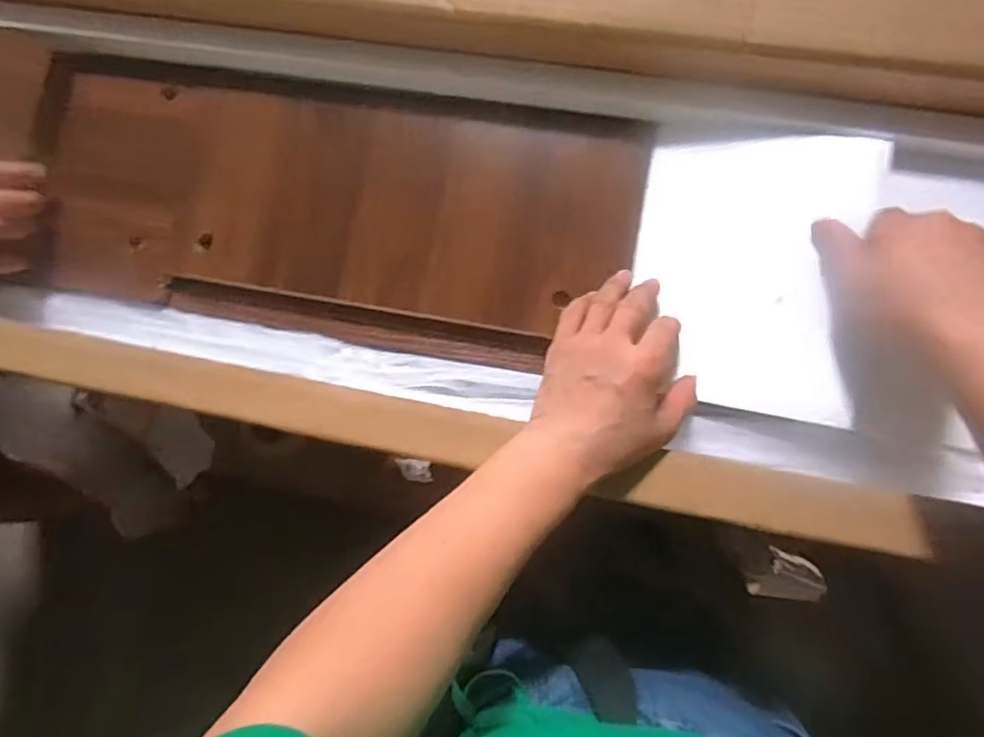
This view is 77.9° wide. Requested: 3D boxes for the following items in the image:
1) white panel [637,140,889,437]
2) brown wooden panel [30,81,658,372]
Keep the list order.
[{"bbox_3d":[0.182,-0.071,0.432,0.154,0.010,0.196,11,87,15],"label":"white panel"},{"bbox_3d":[-0.121,-0.119,0.478,0.457,0.021,0.185,9,88,5],"label":"brown wooden panel"}]

